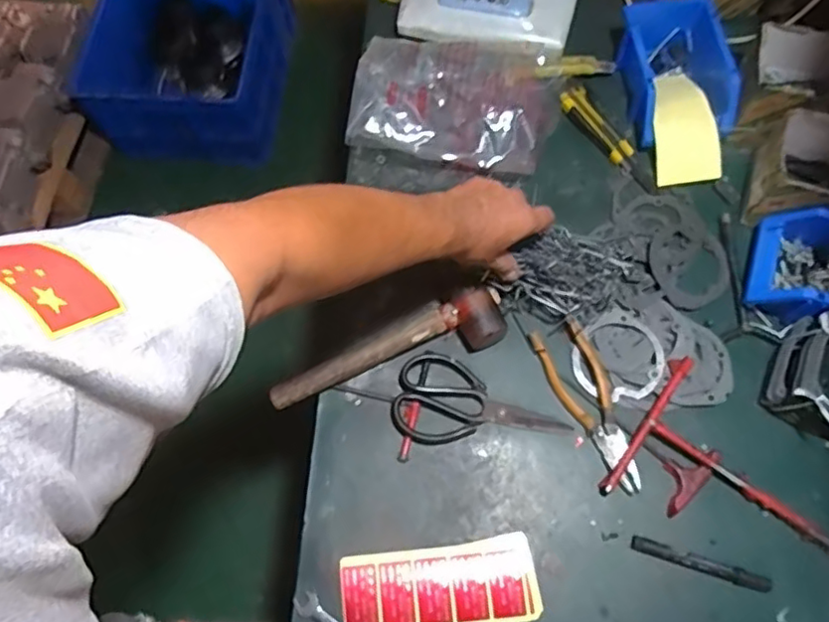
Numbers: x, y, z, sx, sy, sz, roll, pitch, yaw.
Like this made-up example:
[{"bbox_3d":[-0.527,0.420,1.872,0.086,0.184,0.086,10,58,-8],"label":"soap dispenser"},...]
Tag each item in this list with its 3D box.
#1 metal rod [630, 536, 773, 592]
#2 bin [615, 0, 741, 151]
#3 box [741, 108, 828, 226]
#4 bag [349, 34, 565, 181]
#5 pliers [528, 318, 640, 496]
[{"bbox_3d":[0.292,0.257,0.625,0.137,0.006,0.015,16,72,8],"label":"metal rod"},{"bbox_3d":[0.340,-0.317,0.799,0.118,0.070,0.196,-6,70,0],"label":"bin"},{"bbox_3d":[0.483,-0.160,0.728,0.150,0.094,0.112,8,71,5],"label":"box"},{"bbox_3d":[0.055,-0.267,0.782,0.254,0.072,0.175,11,71,6],"label":"bag"},{"bbox_3d":[0.198,0.103,0.678,0.060,0.017,0.195,-21,71,-5],"label":"pliers"}]

